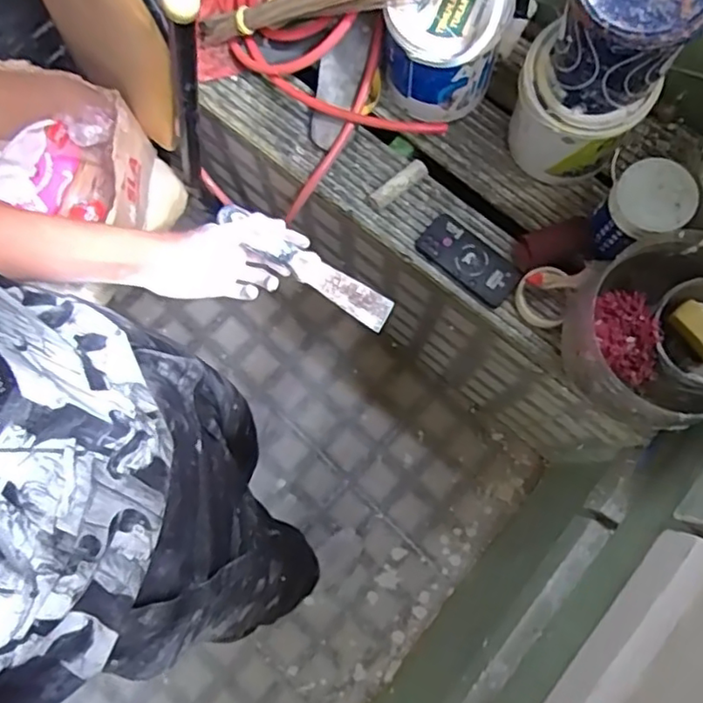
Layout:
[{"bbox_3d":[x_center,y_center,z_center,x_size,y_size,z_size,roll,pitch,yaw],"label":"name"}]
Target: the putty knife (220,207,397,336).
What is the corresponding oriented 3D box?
[{"bbox_3d":[-0.045,-0.086,0.630,0.196,0.010,0.035,33,80,-14],"label":"putty knife"}]

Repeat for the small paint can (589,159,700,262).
[{"bbox_3d":[0.420,-0.202,0.928,0.106,0.161,0.100,0,79,0],"label":"small paint can"}]

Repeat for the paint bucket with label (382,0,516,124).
[{"bbox_3d":[0.136,-0.456,0.952,0.162,0.227,0.148,30,81,6],"label":"paint bucket with label"}]

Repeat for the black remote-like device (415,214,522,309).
[{"bbox_3d":[0.187,-0.148,1.005,0.169,0.017,0.085,43,82,8],"label":"black remote-like device"}]

